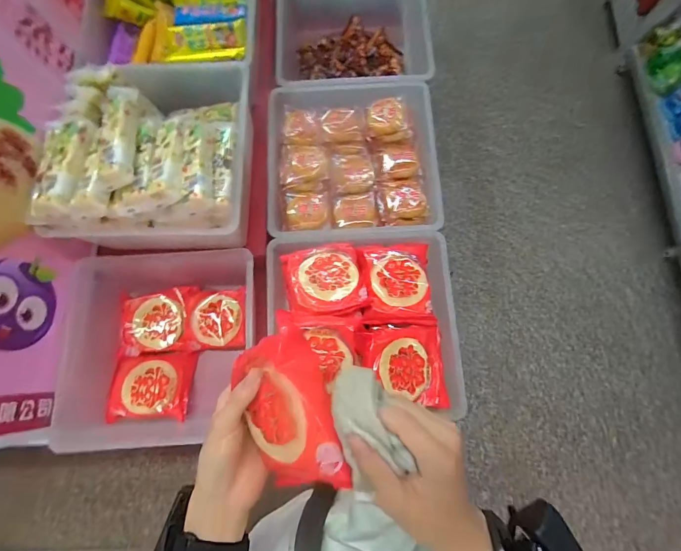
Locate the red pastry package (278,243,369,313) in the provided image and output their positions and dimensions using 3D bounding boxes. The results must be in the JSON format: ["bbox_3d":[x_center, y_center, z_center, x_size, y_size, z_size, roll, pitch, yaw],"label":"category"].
[{"bbox_3d":[-0.024,0.004,0.582,0.124,0.038,0.113,-12,74,-4],"label":"red pastry package"}]

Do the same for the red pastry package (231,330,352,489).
[{"bbox_3d":[-0.048,0.120,0.315,0.094,0.028,0.125,-33,75,33],"label":"red pastry package"}]

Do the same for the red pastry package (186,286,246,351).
[{"bbox_3d":[-0.236,0.083,0.690,0.109,0.031,0.111,-3,74,-2],"label":"red pastry package"}]

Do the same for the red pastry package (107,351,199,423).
[{"bbox_3d":[-0.342,0.199,0.661,0.137,0.035,0.115,1,74,-1],"label":"red pastry package"}]

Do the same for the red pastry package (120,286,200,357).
[{"bbox_3d":[-0.346,0.086,0.699,0.130,0.038,0.124,-3,74,-2],"label":"red pastry package"}]

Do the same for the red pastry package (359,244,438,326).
[{"bbox_3d":[0.095,0.014,0.599,0.110,0.021,0.133,0,74,-1],"label":"red pastry package"}]

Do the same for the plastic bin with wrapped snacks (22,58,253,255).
[{"bbox_3d":[-0.289,-0.205,0.576,0.279,0.159,0.299,-2,77,0],"label":"plastic bin with wrapped snacks"}]

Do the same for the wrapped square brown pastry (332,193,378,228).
[{"bbox_3d":[0.027,-0.115,0.660,0.078,0.028,0.073,0,74,-1],"label":"wrapped square brown pastry"}]

